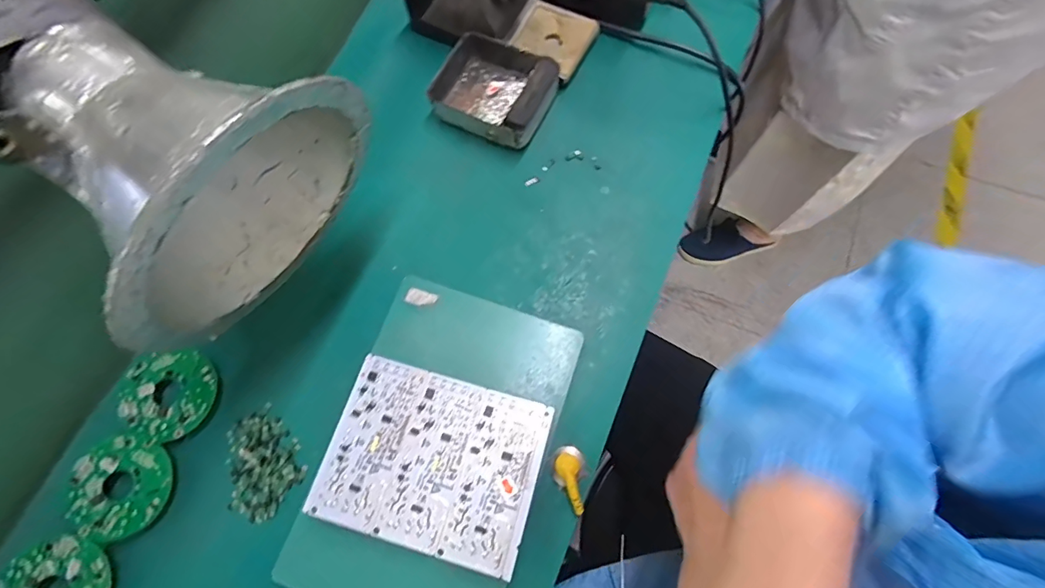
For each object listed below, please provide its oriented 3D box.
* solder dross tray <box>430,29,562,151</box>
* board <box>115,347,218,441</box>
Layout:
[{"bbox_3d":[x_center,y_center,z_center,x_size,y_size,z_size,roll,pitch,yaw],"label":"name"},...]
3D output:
[{"bbox_3d":[-0.023,-0.177,0.397,0.094,0.037,0.085,24,74,9],"label":"solder dross tray"},{"bbox_3d":[-0.250,0.069,0.327,0.062,0.004,0.060,1,73,-4],"label":"board"}]

